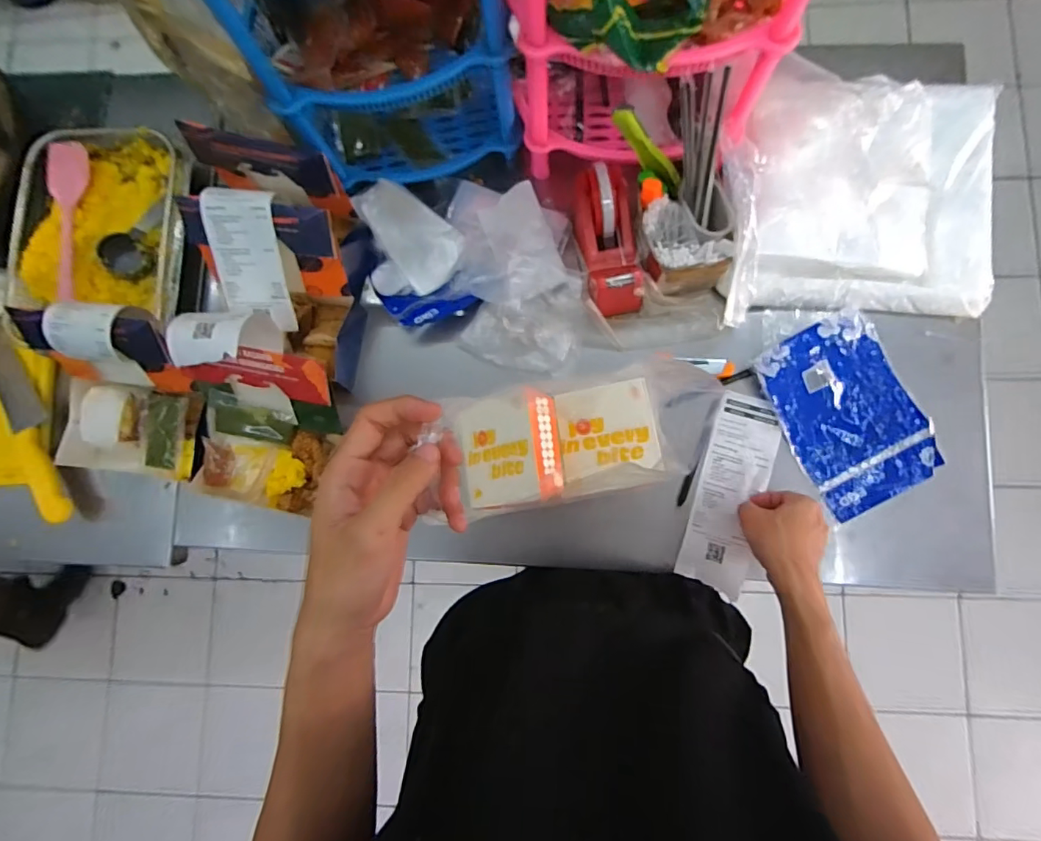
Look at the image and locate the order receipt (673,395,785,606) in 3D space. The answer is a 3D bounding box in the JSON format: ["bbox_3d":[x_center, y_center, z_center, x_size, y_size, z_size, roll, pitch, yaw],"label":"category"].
[{"bbox_3d":[0.255,0.085,0.605,0.077,0.011,0.232,15,85,5],"label":"order receipt"}]

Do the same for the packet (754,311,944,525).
[{"bbox_3d":[0.394,-0.010,0.602,0.153,0.023,0.217,-27,83,0],"label":"packet"}]

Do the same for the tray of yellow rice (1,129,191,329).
[{"bbox_3d":[-0.550,-0.250,0.667,0.222,0.055,0.263,4,84,4],"label":"tray of yellow rice"}]

